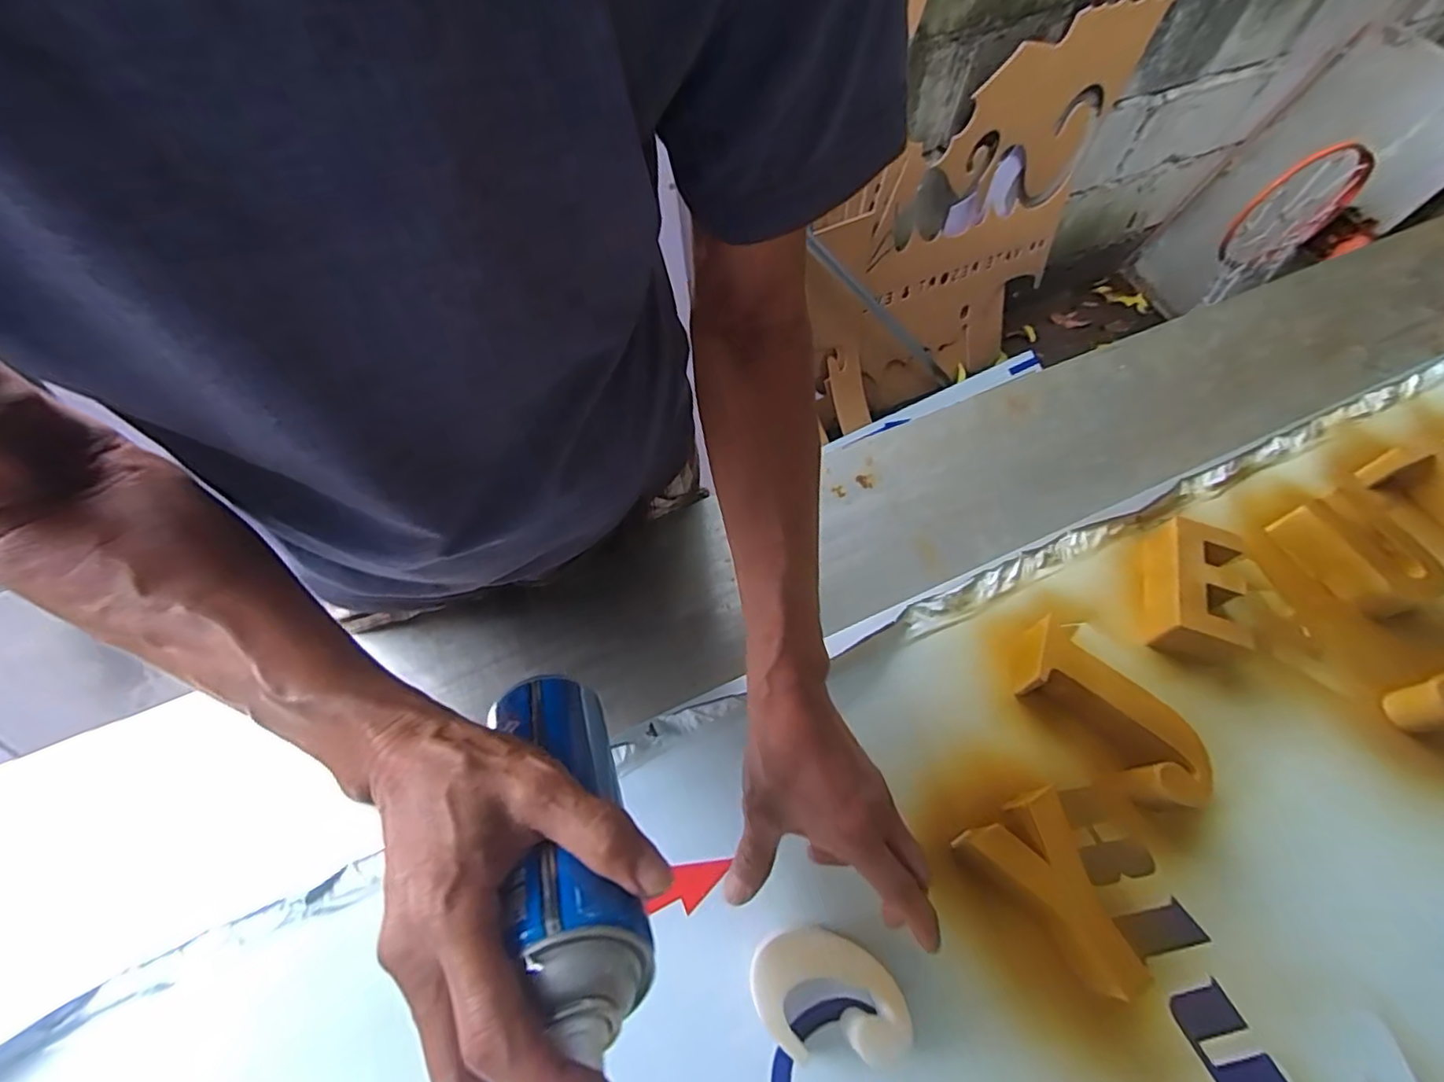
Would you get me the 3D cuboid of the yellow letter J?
[{"bbox_3d":[0.285,0.127,0.460,0.061,0.046,0.149,-30,67,-18],"label":"yellow letter J"}]

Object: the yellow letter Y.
[{"bbox_3d":[0.221,0.225,0.400,0.070,0.040,0.114,-30,67,-18],"label":"yellow letter Y"}]

